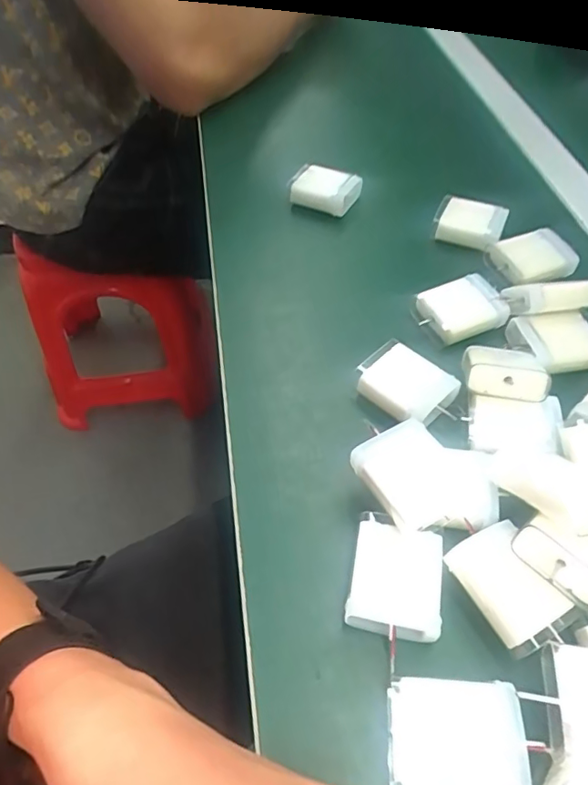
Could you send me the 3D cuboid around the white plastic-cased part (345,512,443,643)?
[{"bbox_3d":[0.047,0.087,0.252,0.041,0.014,0.053,11,53,6],"label":"white plastic-cased part"}]

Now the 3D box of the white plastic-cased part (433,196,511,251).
[{"bbox_3d":[0.134,-0.129,0.411,0.049,0.018,0.036,21,54,13],"label":"white plastic-cased part"}]

